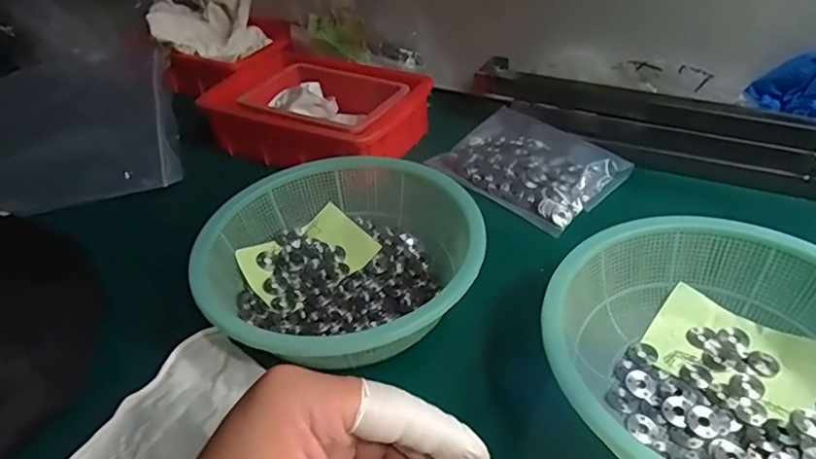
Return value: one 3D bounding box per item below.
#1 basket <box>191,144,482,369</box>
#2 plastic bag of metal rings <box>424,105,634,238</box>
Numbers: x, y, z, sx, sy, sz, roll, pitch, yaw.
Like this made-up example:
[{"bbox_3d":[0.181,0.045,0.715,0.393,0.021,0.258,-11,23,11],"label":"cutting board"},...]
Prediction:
[{"bbox_3d":[-0.043,0.022,0.388,0.183,0.055,0.180,-4,41,3],"label":"basket"},{"bbox_3d":[0.109,-0.060,0.505,0.107,0.023,0.149,-34,48,-28],"label":"plastic bag of metal rings"}]

